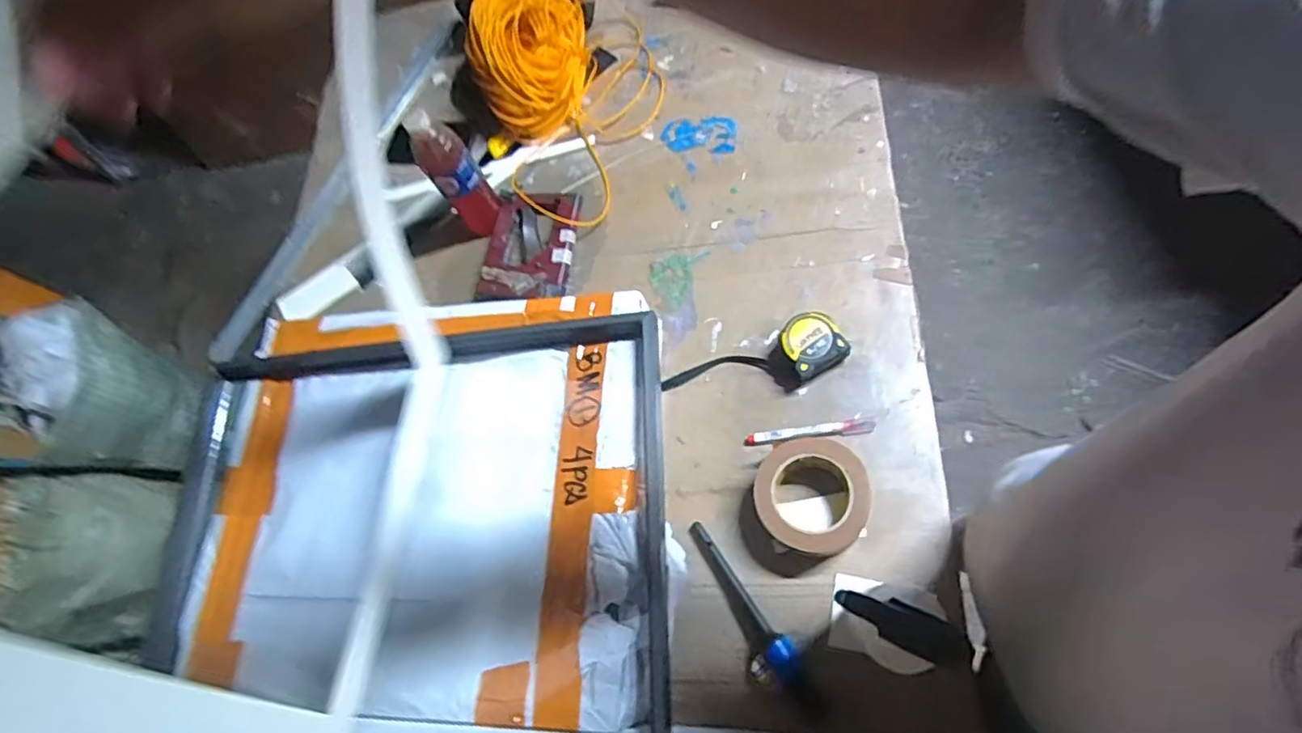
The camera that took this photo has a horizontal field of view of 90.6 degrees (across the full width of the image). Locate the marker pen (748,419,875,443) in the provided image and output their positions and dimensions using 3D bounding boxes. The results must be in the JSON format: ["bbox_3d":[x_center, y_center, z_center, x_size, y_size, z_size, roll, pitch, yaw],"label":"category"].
[{"bbox_3d":[0.177,0.073,0.719,0.137,0.008,0.015,-7,57,8],"label":"marker pen"}]

